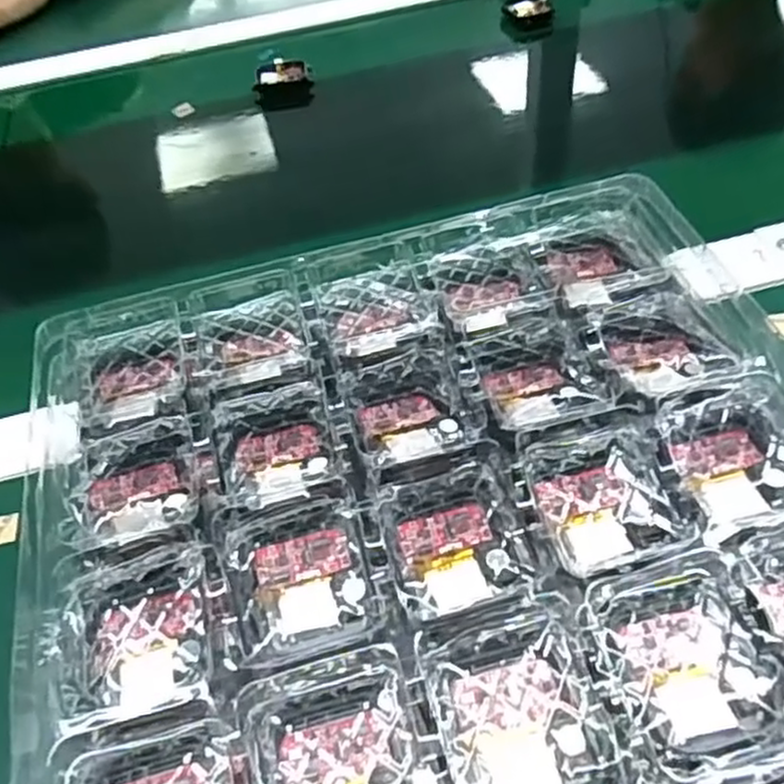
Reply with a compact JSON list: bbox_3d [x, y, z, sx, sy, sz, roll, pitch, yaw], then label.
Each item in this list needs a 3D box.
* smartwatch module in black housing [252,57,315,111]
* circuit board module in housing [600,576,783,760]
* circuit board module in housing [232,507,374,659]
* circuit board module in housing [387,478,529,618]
[{"bbox_3d":[-0.092,-0.259,0.619,0.050,0.025,0.041,-15,49,-6],"label":"smartwatch module in black housing"},{"bbox_3d":[0.082,0.076,0.206,0.039,0.007,0.045,-18,50,-9],"label":"circuit board module in housing"},{"bbox_3d":[-0.028,0.059,0.232,0.039,0.018,0.036,-14,49,-5],"label":"circuit board module in housing"},{"bbox_3d":[0.020,0.050,0.235,0.039,0.015,0.043,-9,49,-1],"label":"circuit board module in housing"}]

